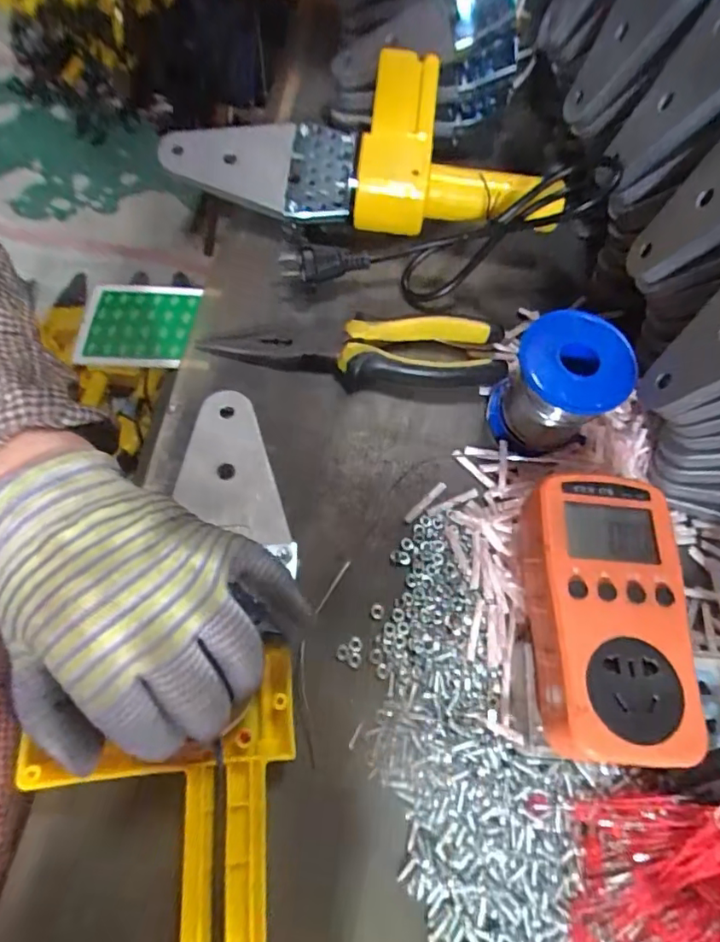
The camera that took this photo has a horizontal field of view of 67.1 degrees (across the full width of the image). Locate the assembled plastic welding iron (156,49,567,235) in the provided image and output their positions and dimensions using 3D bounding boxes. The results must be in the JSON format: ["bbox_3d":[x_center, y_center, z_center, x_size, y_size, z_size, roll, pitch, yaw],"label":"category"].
[{"bbox_3d":[0.005,-0.235,0.381,0.272,0.059,0.140,14,69,8],"label":"assembled plastic welding iron"}]

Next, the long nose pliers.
[{"bbox_3d":[-0.002,-0.074,0.342,0.182,0.024,0.039,1,66,-5],"label":"long nose pliers"}]

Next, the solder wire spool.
[{"bbox_3d":[0.115,-0.049,0.314,0.063,0.061,0.061,2,66,-5],"label":"solder wire spool"}]

